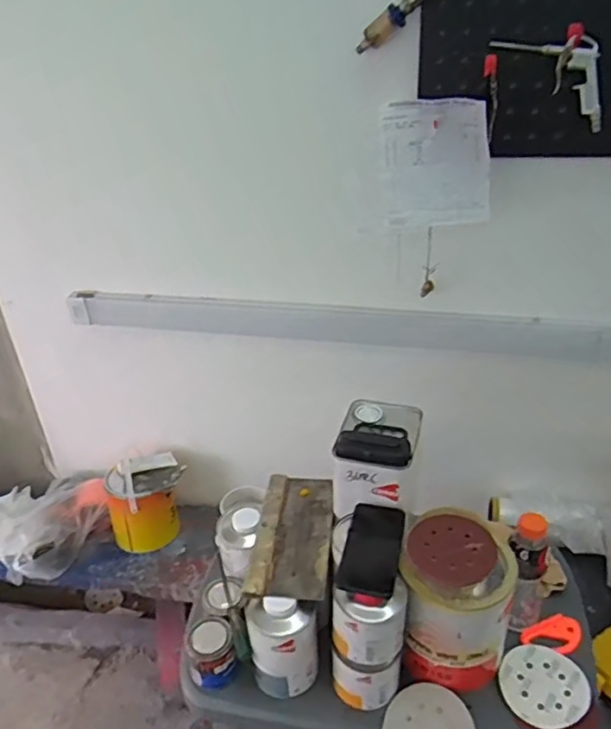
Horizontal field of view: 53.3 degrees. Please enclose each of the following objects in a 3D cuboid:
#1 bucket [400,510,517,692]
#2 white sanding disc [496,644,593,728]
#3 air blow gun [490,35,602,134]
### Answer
[{"bbox_3d":[0.221,0.348,0.897,0.145,0.233,0.146,-2,31,1],"label":"bucket"},{"bbox_3d":[0.347,0.465,0.885,0.122,0.011,0.112,-11,34,-2],"label":"white sanding disc"},{"bbox_3d":[0.366,-0.430,0.930,0.041,0.119,0.174,-24,36,-31],"label":"air blow gun"}]

